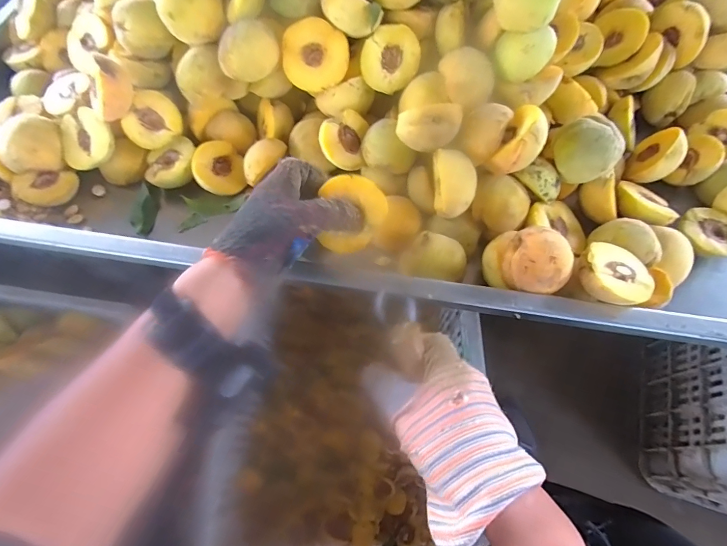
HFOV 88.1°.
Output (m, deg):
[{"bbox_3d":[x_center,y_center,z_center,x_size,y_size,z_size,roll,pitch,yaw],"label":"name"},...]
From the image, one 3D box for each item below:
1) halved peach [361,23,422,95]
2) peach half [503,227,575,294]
[{"bbox_3d":[0.032,-0.241,0.430,0.064,0.033,0.066,2,104,8],"label":"halved peach"},{"bbox_3d":[0.164,-0.010,0.352,0.057,0.040,0.054,-1,63,2],"label":"peach half"}]

